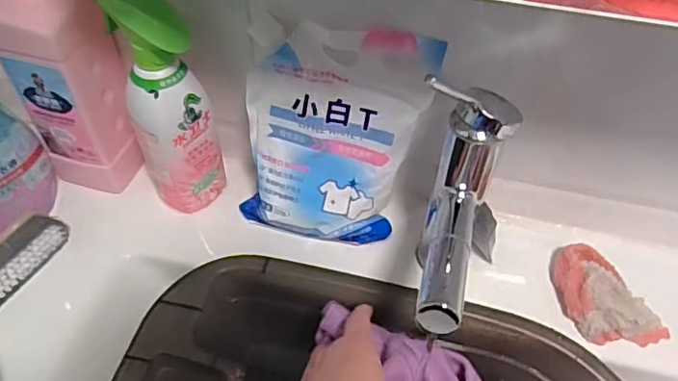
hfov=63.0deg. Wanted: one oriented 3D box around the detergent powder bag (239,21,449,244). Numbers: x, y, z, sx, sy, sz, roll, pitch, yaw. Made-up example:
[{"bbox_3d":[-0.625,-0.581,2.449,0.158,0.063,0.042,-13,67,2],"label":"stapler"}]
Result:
[{"bbox_3d":[-0.007,-0.042,0.505,0.167,0.188,0.085,8,51,5],"label":"detergent powder bag"}]

